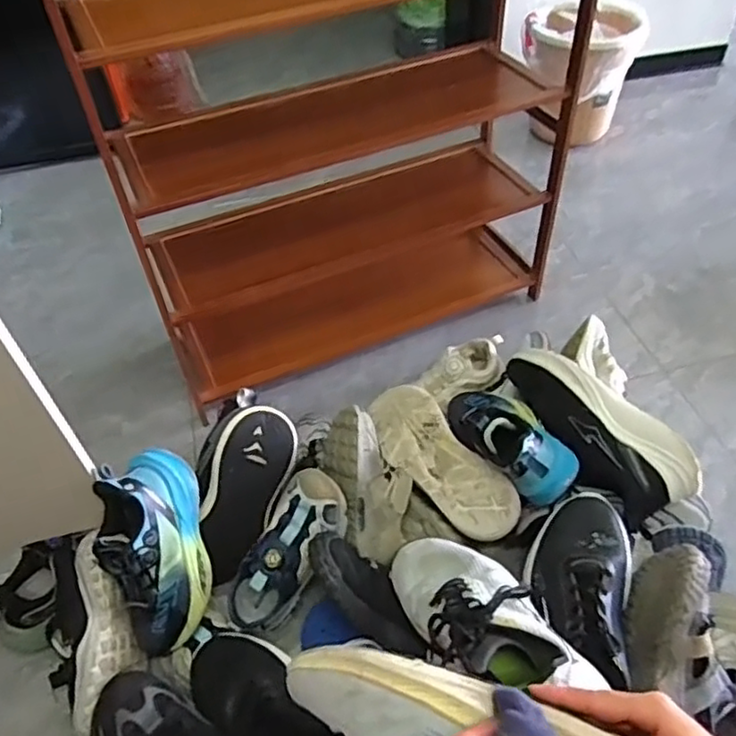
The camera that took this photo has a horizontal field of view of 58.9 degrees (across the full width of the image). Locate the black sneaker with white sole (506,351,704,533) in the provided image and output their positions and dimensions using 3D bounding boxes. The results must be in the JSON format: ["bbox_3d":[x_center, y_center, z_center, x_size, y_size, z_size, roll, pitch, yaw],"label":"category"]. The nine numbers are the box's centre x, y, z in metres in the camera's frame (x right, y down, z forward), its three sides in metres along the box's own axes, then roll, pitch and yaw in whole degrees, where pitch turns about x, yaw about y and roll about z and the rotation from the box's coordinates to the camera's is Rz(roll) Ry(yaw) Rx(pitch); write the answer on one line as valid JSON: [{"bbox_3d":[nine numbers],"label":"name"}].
[{"bbox_3d":[0.294,0.073,0.865,0.083,0.093,0.285,-26,51,-19],"label":"black sneaker with white sole"}]

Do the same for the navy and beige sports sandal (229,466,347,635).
[{"bbox_3d":[-0.105,0.232,0.832,0.089,0.075,0.211,30,87,28],"label":"navy and beige sports sandal"}]

